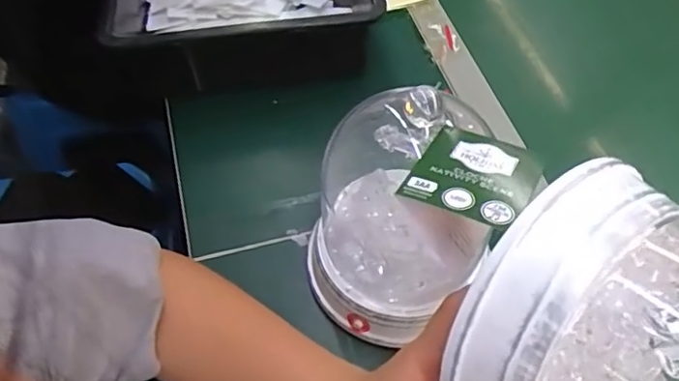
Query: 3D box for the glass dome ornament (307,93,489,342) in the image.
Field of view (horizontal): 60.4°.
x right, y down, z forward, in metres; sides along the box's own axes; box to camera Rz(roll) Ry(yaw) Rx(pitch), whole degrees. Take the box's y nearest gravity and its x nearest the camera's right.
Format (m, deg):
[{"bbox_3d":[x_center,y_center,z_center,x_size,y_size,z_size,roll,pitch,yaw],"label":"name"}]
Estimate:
[{"bbox_3d":[0.045,0.022,0.445,0.135,0.176,0.134,0,55,0],"label":"glass dome ornament"}]

